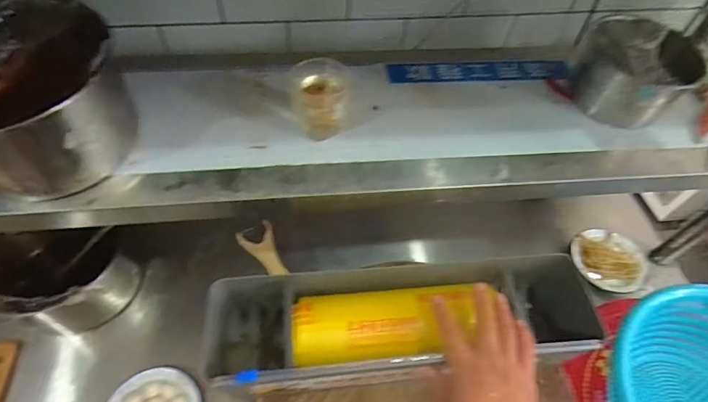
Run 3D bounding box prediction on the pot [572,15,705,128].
[{"bbox_3d":[0.389,-0.177,0.595,0.134,0.107,0.124,2,54,-3],"label":"pot"}]

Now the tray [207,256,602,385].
[{"bbox_3d":[0.052,0.170,0.573,0.476,0.135,0.144,-3,55,-6],"label":"tray"}]

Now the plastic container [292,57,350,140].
[{"bbox_3d":[-0.042,-0.133,0.551,0.068,0.079,0.064,-1,55,-5],"label":"plastic container"}]

